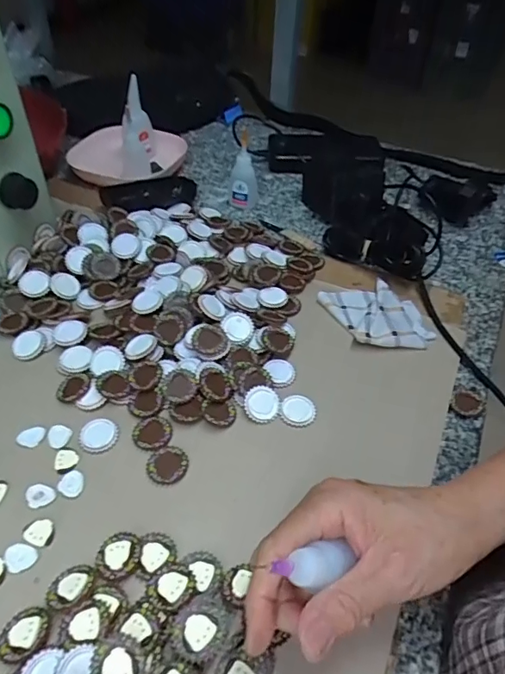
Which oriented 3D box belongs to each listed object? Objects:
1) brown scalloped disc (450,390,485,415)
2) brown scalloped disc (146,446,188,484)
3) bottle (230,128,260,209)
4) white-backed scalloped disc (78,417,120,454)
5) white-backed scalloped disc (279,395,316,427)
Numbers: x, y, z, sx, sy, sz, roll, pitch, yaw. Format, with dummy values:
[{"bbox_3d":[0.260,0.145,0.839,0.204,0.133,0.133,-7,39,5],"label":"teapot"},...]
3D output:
[{"bbox_3d":[0.176,0.054,0.402,0.023,0.005,0.028,35,54,28],"label":"brown scalloped disc"},{"bbox_3d":[-0.061,0.091,0.350,0.028,0.004,0.028,1,46,-1],"label":"brown scalloped disc"},{"bbox_3d":[-0.008,-0.190,0.569,0.028,0.085,0.026,15,47,12],"label":"bottle"},{"bbox_3d":[-0.115,0.072,0.366,0.028,0.004,0.028,1,46,-1],"label":"white-backed scalloped disc"},{"bbox_3d":[0.036,0.056,0.382,0.028,0.004,0.027,1,48,-1],"label":"white-backed scalloped disc"}]

